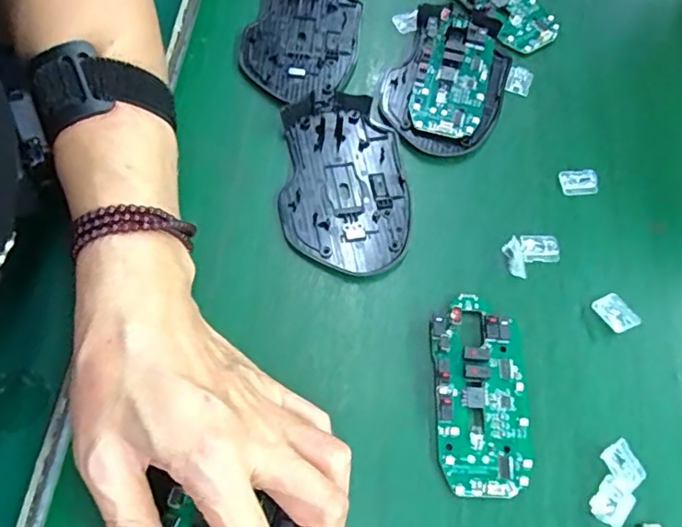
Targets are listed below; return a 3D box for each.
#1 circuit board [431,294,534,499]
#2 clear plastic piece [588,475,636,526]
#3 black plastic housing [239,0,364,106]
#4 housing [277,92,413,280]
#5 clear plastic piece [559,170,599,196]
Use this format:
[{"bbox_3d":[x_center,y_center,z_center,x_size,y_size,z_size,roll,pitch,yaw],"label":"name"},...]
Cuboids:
[{"bbox_3d":[0.070,0.063,0.281,0.046,0.011,0.097,1,66,-2],"label":"circuit board"},{"bbox_3d":[0.126,0.112,0.262,0.016,0.004,0.019,40,70,15],"label":"clear plastic piece"},{"bbox_3d":[-0.024,-0.149,0.364,0.069,0.011,0.102,14,66,4],"label":"black plastic housing"},{"bbox_3d":[0.001,-0.049,0.328,0.073,0.006,0.111,-6,66,-5],"label":"housing"},{"bbox_3d":[0.143,-0.049,0.338,0.021,0.007,0.016,-4,66,-4],"label":"clear plastic piece"}]

